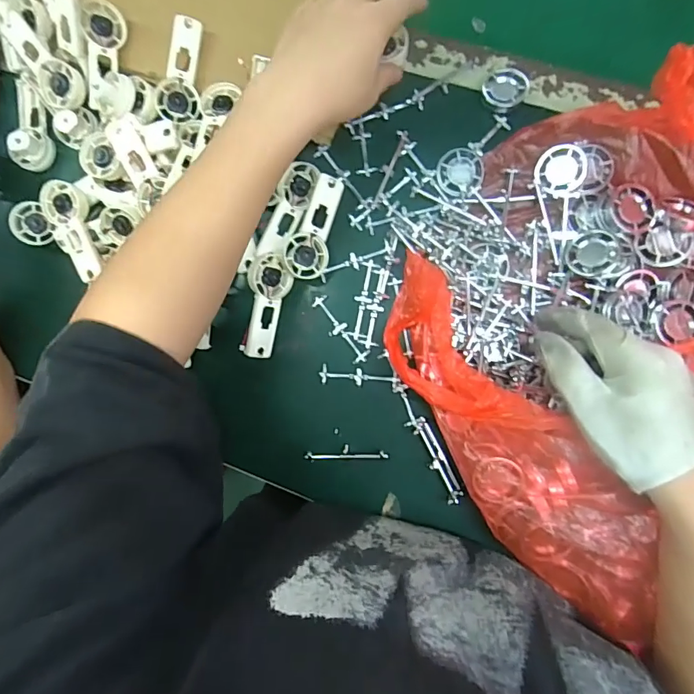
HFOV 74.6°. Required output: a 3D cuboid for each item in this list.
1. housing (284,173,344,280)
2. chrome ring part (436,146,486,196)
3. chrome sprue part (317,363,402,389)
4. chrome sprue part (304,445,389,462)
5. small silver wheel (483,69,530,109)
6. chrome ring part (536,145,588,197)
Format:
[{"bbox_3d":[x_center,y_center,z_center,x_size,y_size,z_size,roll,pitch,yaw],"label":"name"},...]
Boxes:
[{"bbox_3d":[-0.029,-0.108,0.408,0.036,0.018,0.092,12,91,-17],"label":"housing"},{"bbox_3d":[0.099,-0.154,0.399,0.039,0.010,0.042,0,88,7],"label":"chrome ring part"},{"bbox_3d":[0.011,0.027,0.411,0.072,0.004,0.016,4,88,8],"label":"chrome sprue part"},{"bbox_3d":[-0.001,0.096,0.408,0.074,0.009,0.012,-4,87,7],"label":"chrome sprue part"},{"bbox_3d":[0.138,-0.226,0.399,0.037,0.009,0.032,22,91,8],"label":"small silver wheel"},{"bbox_3d":[0.178,-0.148,0.381,0.039,0.011,0.039,3,97,25],"label":"chrome ring part"}]

